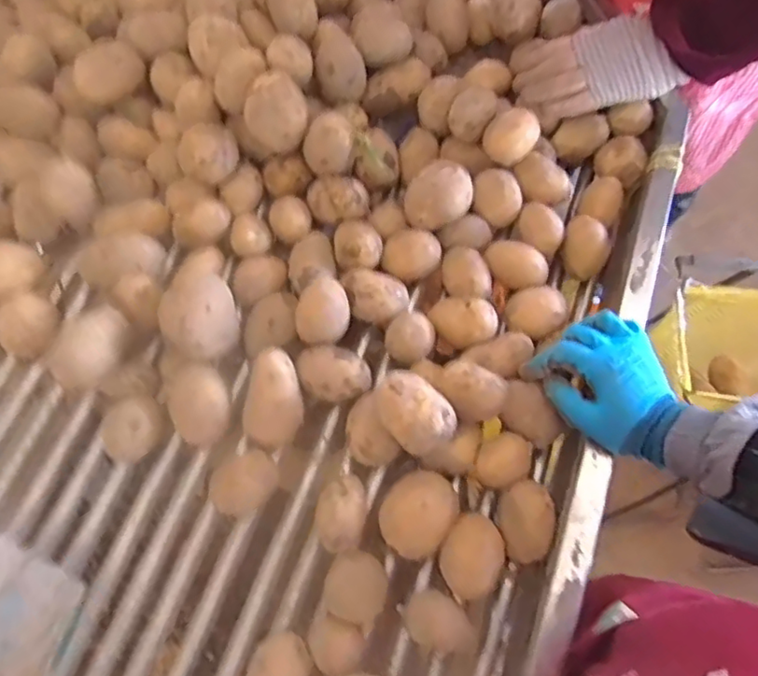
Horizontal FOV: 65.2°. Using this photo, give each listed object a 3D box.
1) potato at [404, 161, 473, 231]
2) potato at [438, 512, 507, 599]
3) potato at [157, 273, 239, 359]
[{"bbox_3d":[0.065,-0.151,0.628,0.064,0.048,0.074,30,75,12],"label":"potato"},{"bbox_3d":[0.079,0.187,0.513,0.050,0.055,0.065,27,74,11],"label":"potato"},{"bbox_3d":[-0.174,-0.020,0.582,0.067,0.061,0.081,-19,71,-4],"label":"potato"}]

